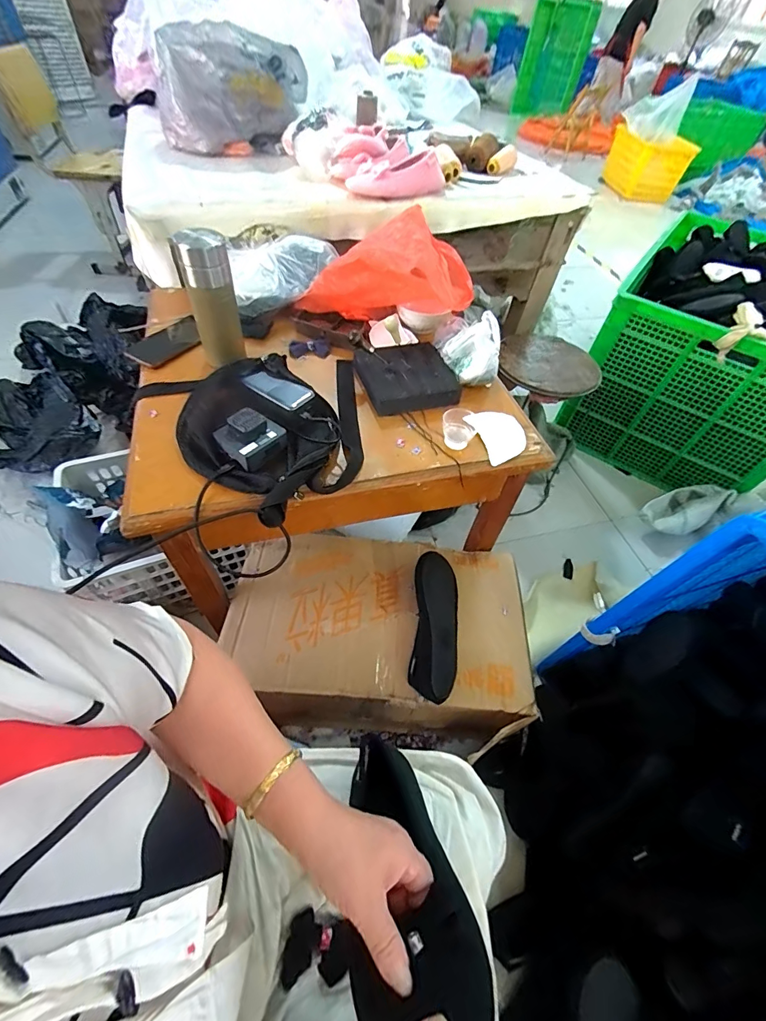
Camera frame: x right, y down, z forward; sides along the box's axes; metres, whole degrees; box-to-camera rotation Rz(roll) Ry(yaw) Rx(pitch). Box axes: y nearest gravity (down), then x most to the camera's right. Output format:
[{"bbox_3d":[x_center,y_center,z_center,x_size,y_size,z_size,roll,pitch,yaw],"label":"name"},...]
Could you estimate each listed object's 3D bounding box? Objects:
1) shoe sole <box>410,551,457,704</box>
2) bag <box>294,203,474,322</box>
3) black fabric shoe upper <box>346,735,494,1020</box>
[{"bbox_3d":[0.093,0.197,0.714,0.079,0.066,0.241,5,53,-2],"label":"shoe sole"},{"bbox_3d":[-0.003,-0.432,0.749,0.314,0.136,0.136,-1,51,17],"label":"bag"},{"bbox_3d":[0.011,0.316,0.359,0.097,0.045,0.242,-8,25,-12],"label":"black fabric shoe upper"}]

